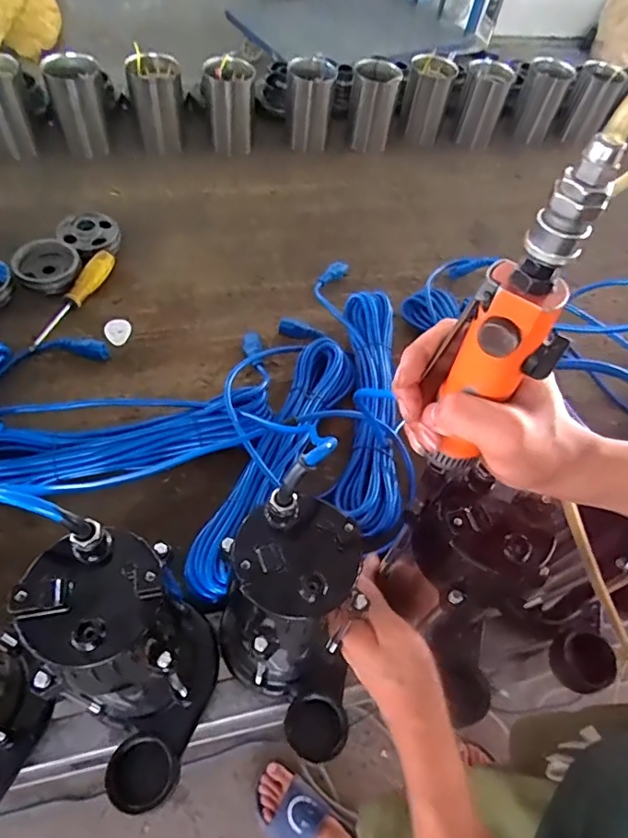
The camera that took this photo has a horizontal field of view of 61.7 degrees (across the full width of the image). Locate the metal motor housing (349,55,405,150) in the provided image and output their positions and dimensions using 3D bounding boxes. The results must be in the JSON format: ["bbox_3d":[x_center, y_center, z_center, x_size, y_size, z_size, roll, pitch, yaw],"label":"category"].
[{"bbox_3d":[0.114,-0.609,1.033,0.090,0.138,0.095,8,56,-2],"label":"metal motor housing"}]

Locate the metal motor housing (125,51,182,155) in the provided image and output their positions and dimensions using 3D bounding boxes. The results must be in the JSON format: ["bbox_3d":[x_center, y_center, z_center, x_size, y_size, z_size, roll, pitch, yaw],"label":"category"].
[{"bbox_3d":[-0.282,-0.568,0.947,0.091,0.124,0.084,-4,57,-10],"label":"metal motor housing"}]

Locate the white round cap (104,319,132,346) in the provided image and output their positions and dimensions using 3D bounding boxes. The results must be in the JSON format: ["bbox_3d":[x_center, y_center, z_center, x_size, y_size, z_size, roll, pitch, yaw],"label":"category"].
[{"bbox_3d":[-0.272,-0.123,0.731,0.036,0.006,0.040,-18,60,-18],"label":"white round cap"}]

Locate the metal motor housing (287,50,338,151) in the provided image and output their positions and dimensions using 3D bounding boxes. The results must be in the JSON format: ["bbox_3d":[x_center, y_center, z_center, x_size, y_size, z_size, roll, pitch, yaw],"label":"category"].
[{"bbox_3d":[-0.009,-0.600,1.016,0.088,0.136,0.091,6,56,-4],"label":"metal motor housing"}]

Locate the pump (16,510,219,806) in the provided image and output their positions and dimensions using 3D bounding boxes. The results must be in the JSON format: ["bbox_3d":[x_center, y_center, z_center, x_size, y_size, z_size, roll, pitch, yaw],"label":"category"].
[{"bbox_3d":[-0.130,0.194,0.387,0.104,0.249,0.150,-9,58,-13],"label":"pump"}]

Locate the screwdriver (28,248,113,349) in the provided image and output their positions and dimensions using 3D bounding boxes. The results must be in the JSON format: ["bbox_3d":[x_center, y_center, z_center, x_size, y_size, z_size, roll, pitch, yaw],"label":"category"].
[{"bbox_3d":[-0.337,-0.165,0.737,0.030,0.029,0.190,19,56,5],"label":"screwdriver"}]

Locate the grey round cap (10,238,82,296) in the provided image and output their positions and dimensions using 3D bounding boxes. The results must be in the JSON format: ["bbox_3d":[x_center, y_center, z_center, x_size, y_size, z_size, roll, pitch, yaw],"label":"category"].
[{"bbox_3d":[-0.381,-0.219,0.751,0.084,0.033,0.077,4,56,-5],"label":"grey round cap"}]

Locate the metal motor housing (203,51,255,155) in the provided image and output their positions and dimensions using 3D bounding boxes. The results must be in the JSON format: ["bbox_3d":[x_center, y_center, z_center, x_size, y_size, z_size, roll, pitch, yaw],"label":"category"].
[{"bbox_3d":[-0.156,-0.578,0.973,0.089,0.130,0.080,4,56,-5],"label":"metal motor housing"}]

